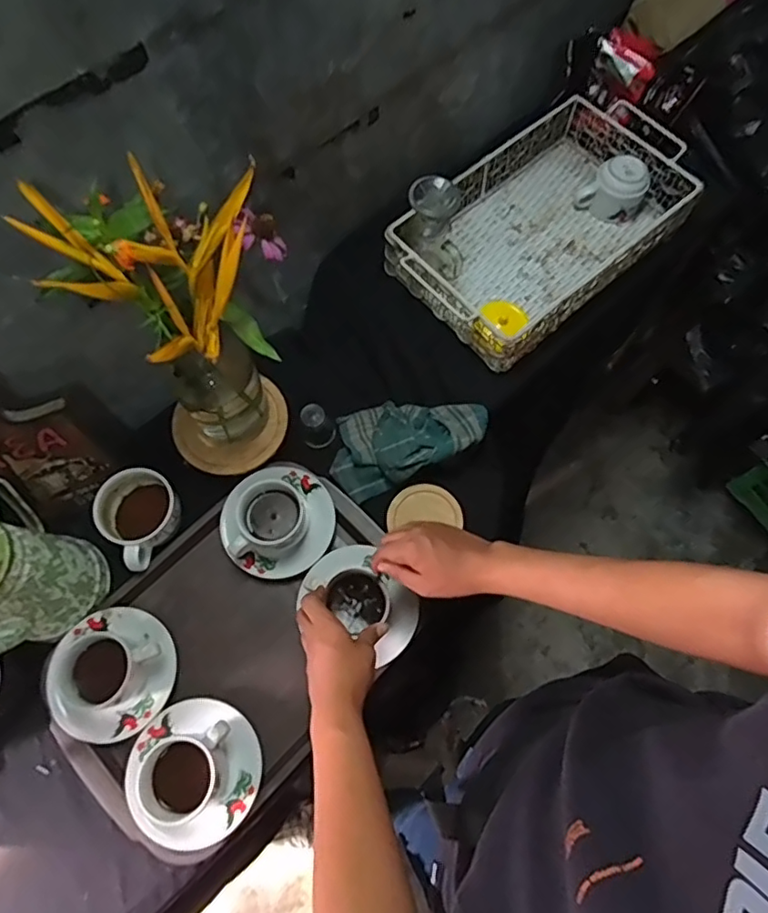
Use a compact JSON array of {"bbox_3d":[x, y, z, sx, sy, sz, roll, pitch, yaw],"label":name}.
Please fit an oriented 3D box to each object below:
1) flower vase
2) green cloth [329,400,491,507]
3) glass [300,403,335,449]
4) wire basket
[{"bbox_3d":[-0.188,-0.125,0.604,0.181,0.358,0.127,-4,69,-2],"label":"flower vase"},{"bbox_3d":[0.028,-0.032,0.777,0.211,0.047,0.118,-22,70,-9],"label":"green cloth"},{"bbox_3d":[-0.090,-0.041,0.773,0.042,0.051,0.043,0,68,0],"label":"glass"},{"bbox_3d":[0.223,-0.328,0.824,0.397,0.096,0.244,-38,73,-14],"label":"wire basket"}]

